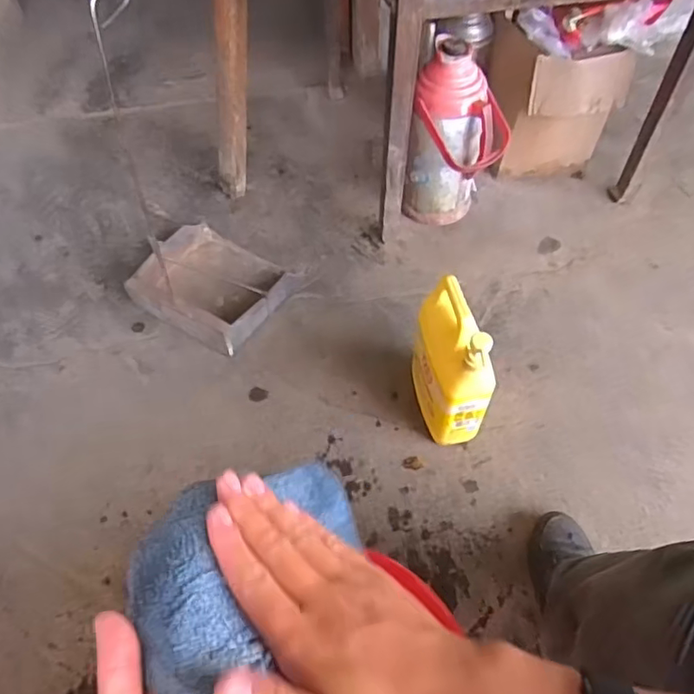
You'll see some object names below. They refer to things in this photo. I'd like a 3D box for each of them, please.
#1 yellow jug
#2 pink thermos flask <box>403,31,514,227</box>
[{"bbox_3d":[0.163,0.030,0.905,0.076,0.273,0.166,-7,55,-5],"label":"yellow jug"},{"bbox_3d":[0.216,-0.398,1.138,0.170,0.355,0.121,23,61,16],"label":"pink thermos flask"}]

